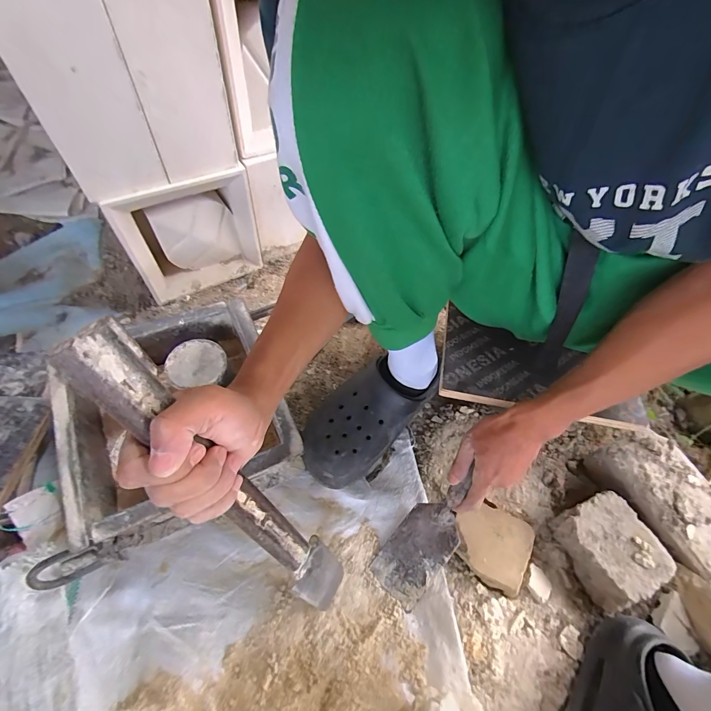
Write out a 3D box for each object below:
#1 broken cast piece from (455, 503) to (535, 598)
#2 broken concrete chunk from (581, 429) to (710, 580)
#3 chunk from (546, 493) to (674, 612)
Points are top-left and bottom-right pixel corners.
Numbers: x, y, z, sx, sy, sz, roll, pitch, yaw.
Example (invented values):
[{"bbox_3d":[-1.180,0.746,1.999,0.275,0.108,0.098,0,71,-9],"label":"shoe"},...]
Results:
[{"bbox_3d":[0.180,0.246,0.460,0.094,0.018,0.089,28,60,16],"label":"broken cast piece"},{"bbox_3d":[0.425,0.197,0.482,0.118,0.058,0.176,-20,59,-14],"label":"broken concrete chunk"},{"bbox_3d":[0.325,0.243,0.444,0.096,0.044,0.108,-17,58,-12],"label":"chunk"}]

